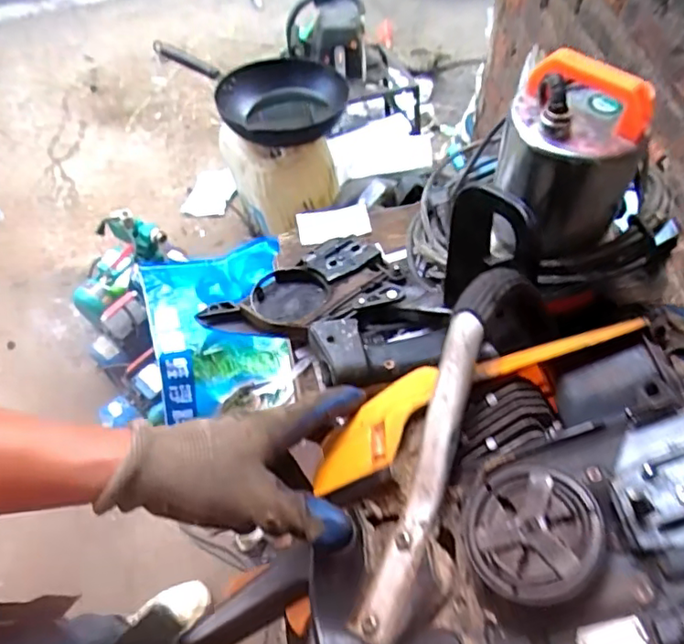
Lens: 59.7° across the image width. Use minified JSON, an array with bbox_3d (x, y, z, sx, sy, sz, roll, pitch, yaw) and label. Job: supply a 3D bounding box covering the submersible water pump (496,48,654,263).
[{"bbox_3d":[0.182,-0.127,0.481,0.095,0.140,0.093,-1,57,2],"label":"submersible water pump"}]

